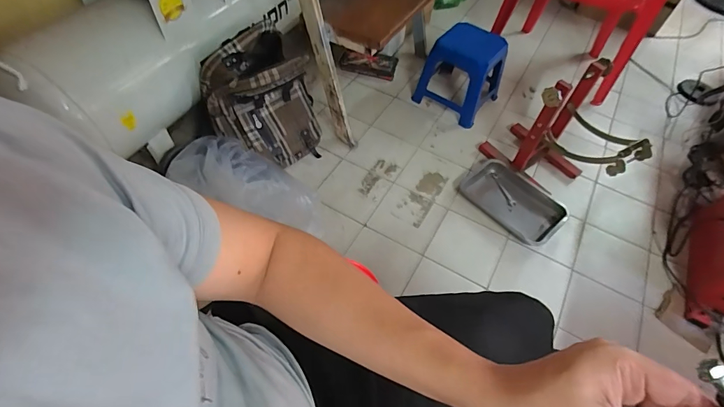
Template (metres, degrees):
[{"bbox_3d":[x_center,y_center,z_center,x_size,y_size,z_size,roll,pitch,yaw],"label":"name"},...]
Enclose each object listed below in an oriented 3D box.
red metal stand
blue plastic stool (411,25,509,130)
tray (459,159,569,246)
[{"bbox_3d":[0.642,-0.224,1.217,0.424,0.363,0.240,34,59,19],"label":"red metal stand"},{"bbox_3d":[0.379,-0.495,1.472,0.260,0.260,0.232,38,60,21],"label":"blue plastic stool"},{"bbox_3d":[0.488,-0.011,1.273,0.199,0.034,0.326,-38,65,-27],"label":"tray"}]

